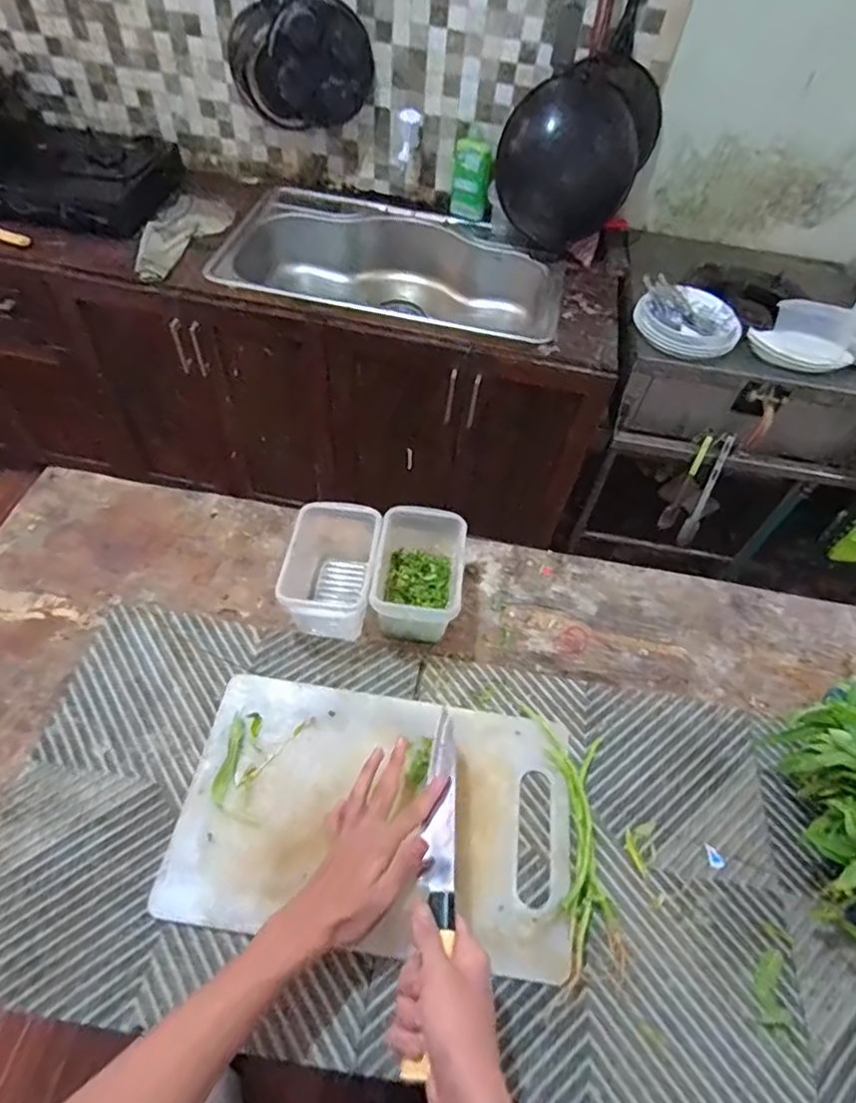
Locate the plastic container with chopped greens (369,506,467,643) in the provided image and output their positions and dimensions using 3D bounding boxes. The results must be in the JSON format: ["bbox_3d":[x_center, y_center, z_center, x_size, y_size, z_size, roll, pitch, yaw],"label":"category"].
[{"bbox_3d":[-0.014,0.034,0.757,0.101,0.099,0.164,7,51,0],"label":"plastic container with chopped greens"}]

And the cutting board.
[{"bbox_3d":[-0.048,0.270,0.622,0.405,0.022,0.245,9,55,2],"label":"cutting board"}]

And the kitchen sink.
[{"bbox_3d":[-0.093,-0.685,1.591,0.840,0.232,0.549,12,54,3],"label":"kitchen sink"}]

